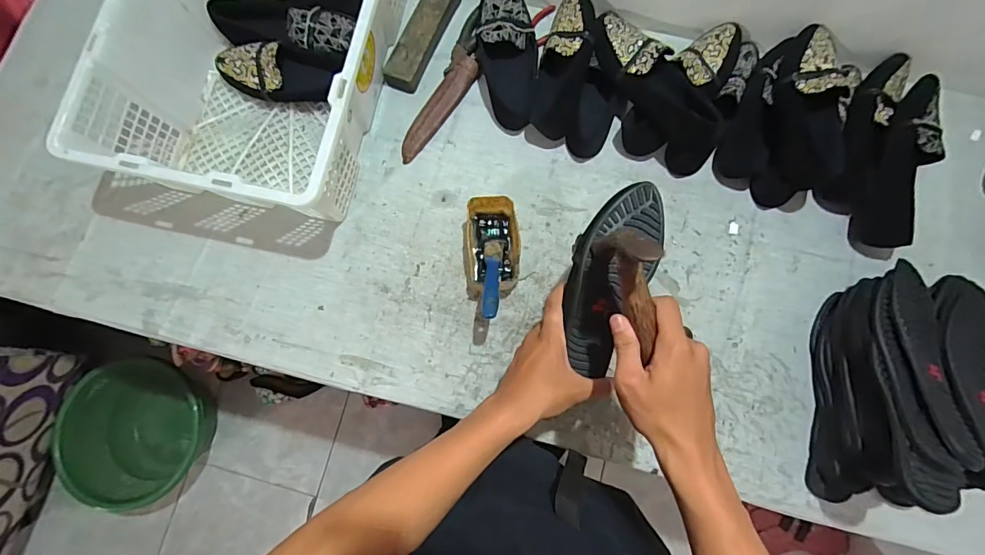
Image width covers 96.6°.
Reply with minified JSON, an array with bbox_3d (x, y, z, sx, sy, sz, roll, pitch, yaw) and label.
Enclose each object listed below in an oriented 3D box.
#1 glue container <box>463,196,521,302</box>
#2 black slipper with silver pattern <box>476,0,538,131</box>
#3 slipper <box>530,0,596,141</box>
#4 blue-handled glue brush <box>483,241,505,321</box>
[{"bbox_3d":[-0.002,-0.042,0.644,0.083,0.064,0.137,-3,80,1],"label":"glue container"},{"bbox_3d":[0.023,-0.354,0.691,0.096,0.068,0.226,2,81,2],"label":"black slipper with silver pattern"},{"bbox_3d":[0.111,-0.330,0.685,0.076,0.062,0.233,16,81,4],"label":"slipper"},{"bbox_3d":[0.000,-0.006,0.599,0.025,0.015,0.152,2,42,2],"label":"blue-handled glue brush"}]

